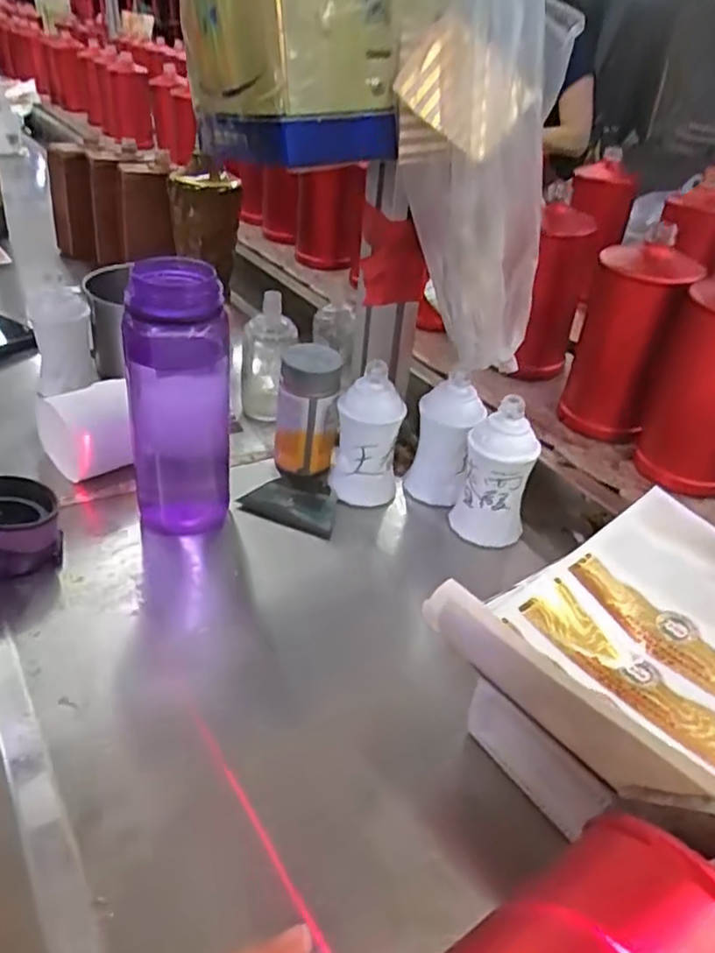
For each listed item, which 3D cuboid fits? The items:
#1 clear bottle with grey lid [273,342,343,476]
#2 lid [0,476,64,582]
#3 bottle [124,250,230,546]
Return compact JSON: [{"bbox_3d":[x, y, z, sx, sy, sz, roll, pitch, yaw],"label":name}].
[{"bbox_3d":[-0.044,-0.059,0.596,0.055,0.102,0.047,3,35,-3],"label":"clear bottle with grey lid"},{"bbox_3d":[-0.248,0.038,0.480,0.070,0.055,0.063,-13,39,-24],"label":"lid"},{"bbox_3d":[-0.134,-0.059,0.510,0.077,0.192,0.084,-6,37,-16],"label":"bottle"}]

